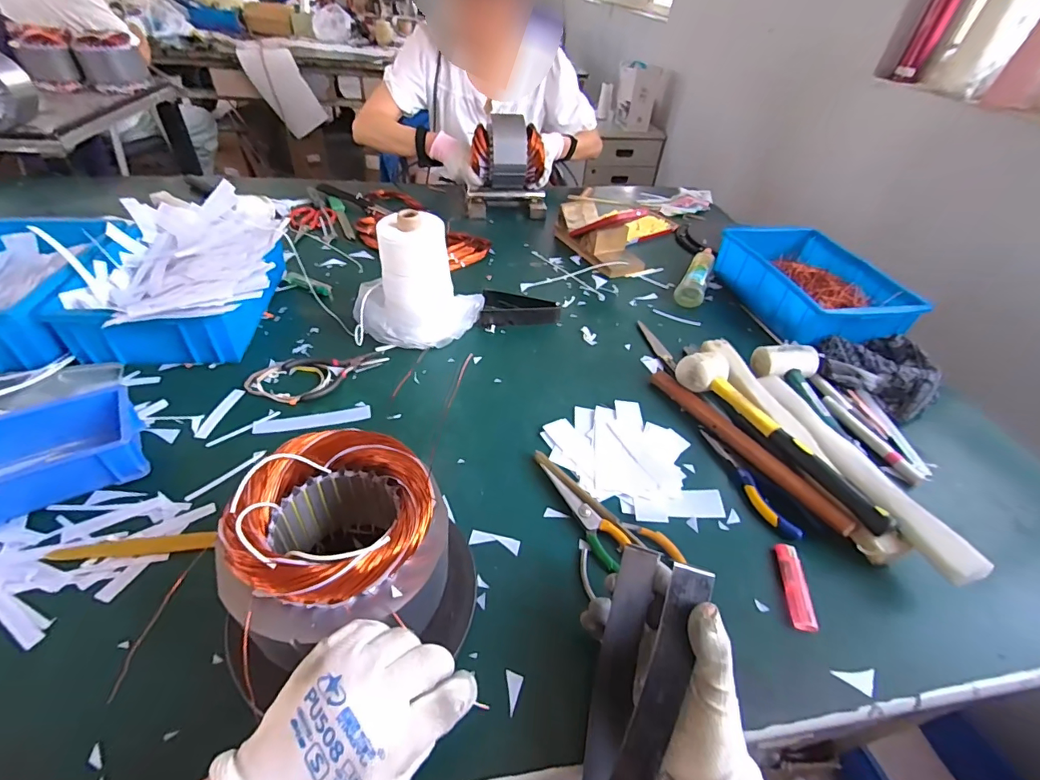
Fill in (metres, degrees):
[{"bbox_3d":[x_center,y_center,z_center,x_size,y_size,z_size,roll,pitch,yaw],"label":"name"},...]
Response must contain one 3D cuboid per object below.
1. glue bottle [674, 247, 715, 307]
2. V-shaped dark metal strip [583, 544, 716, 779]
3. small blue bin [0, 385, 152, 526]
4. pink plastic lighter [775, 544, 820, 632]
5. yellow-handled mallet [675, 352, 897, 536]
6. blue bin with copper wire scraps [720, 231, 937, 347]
[{"bbox_3d":[0.332,-0.220,0.863,0.049,0.038,0.214,21,43,15],"label":"glue bottle"},{"bbox_3d":[0.087,0.190,0.321,0.046,0.122,0.164,17,43,12],"label":"V-shaped dark metal strip"},{"bbox_3d":[-0.459,0.060,0.446,0.150,0.053,0.103,-21,49,-28],"label":"small blue bin"},{"bbox_3d":[0.260,0.184,0.433,0.020,0.013,0.080,9,42,3],"label":"pink plastic lighter"},{"bbox_3d":[0.293,0.055,0.541,0.052,0.055,0.281,-13,45,-21],"label":"yellow-handled mallet"},{"bbox_3d":[0.489,-0.178,0.796,0.185,0.093,0.288,-4,43,-12],"label":"blue bin with copper wire scraps"}]

